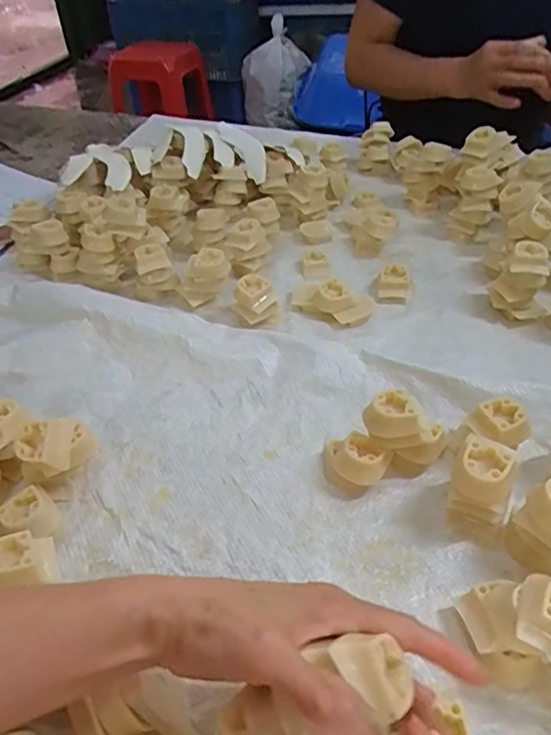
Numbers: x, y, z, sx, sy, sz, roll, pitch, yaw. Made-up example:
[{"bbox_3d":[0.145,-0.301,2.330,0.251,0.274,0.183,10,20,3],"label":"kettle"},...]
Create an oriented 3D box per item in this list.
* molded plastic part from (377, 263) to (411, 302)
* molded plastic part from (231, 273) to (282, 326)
[{"bbox_3d":[0.131,-0.093,0.611,0.035,0.028,0.031,2,41,4],"label":"molded plastic part"},{"bbox_3d":[-0.020,-0.067,0.576,0.043,0.041,0.044,-26,46,-26],"label":"molded plastic part"}]

